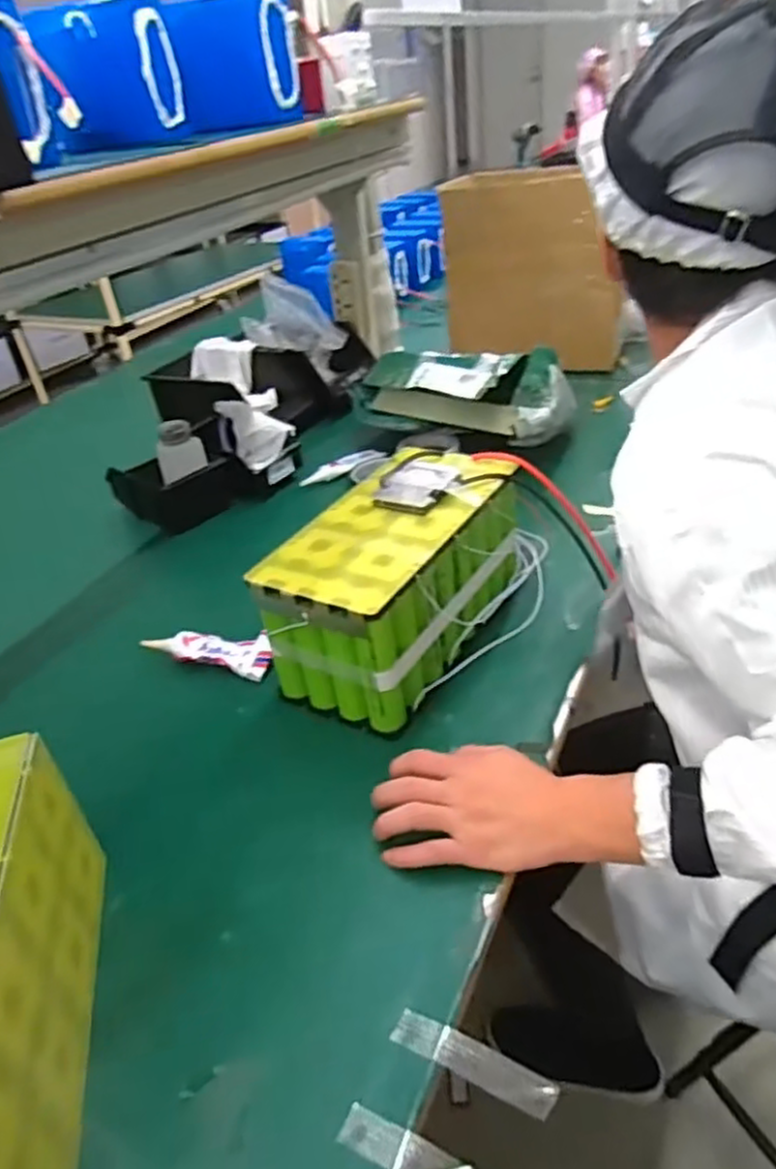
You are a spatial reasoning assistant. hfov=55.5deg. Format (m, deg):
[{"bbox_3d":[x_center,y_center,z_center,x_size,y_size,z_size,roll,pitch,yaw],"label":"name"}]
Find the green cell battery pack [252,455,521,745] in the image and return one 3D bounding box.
[{"bbox_3d":[0.011,-0.011,0.732,0.142,0.153,0.275,17,41,30],"label":"green cell battery pack"}]

